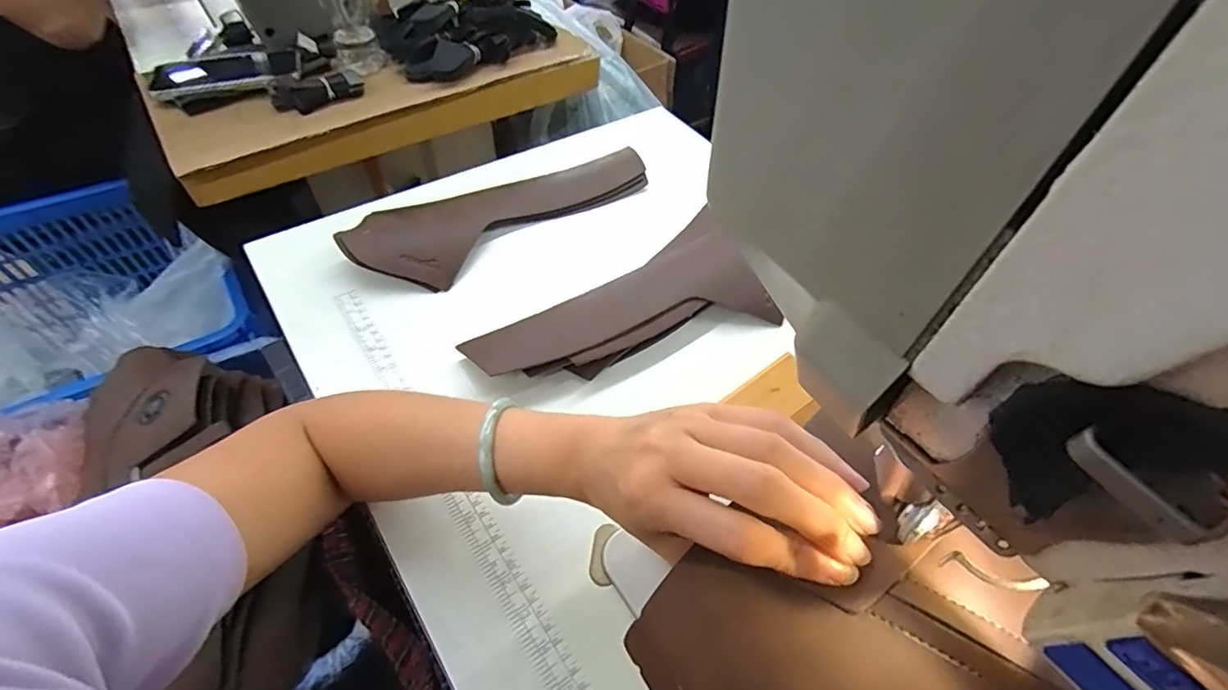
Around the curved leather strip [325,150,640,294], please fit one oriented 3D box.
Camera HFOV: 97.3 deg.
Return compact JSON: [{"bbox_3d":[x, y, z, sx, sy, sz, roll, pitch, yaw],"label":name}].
[{"bbox_3d":[-0.110,-0.151,0.581,0.337,0.024,0.107,-30,61,-24],"label":"curved leather strip"}]

